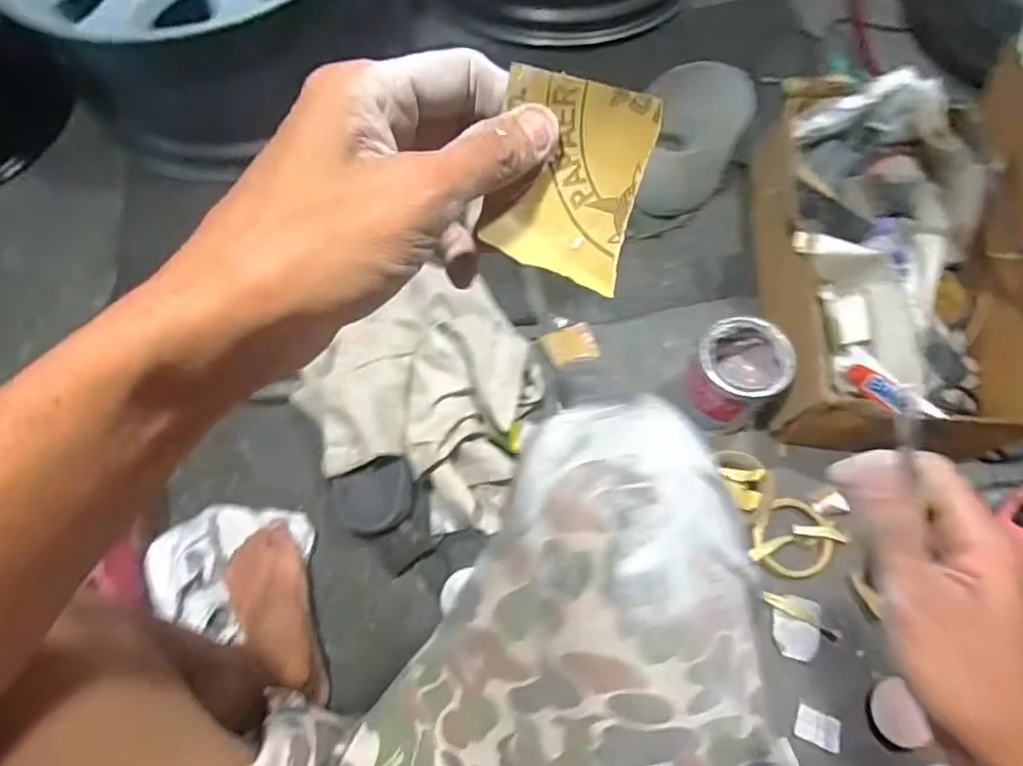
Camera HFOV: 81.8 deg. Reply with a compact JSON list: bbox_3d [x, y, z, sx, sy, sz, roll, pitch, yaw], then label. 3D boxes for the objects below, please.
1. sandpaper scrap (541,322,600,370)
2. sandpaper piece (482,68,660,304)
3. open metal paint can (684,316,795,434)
[{"bbox_3d":[0.085,-0.052,0.826,0.070,0.015,0.053,-22,89,-5],"label":"sandpaper scrap"},{"bbox_3d":[0.020,-0.073,0.215,0.053,0.009,0.067,10,105,-9],"label":"sandpaper piece"},{"bbox_3d":[0.278,-0.008,0.743,0.107,0.124,0.117,32,71,12],"label":"open metal paint can"}]

